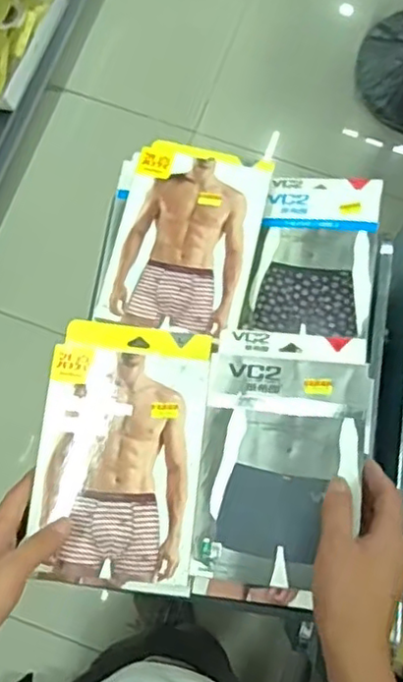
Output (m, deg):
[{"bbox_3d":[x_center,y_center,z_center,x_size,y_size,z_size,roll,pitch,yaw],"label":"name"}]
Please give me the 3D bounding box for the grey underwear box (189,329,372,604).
[{"bbox_3d":[0.069,0.104,0.539,0.130,0.048,0.227,4,78,11],"label":"grey underwear box"}]

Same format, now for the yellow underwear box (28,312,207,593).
[{"bbox_3d":[-0.064,0.091,0.540,0.129,0.038,0.216,5,76,1],"label":"yellow underwear box"}]

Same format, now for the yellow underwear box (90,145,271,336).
[{"bbox_3d":[-0.013,-0.102,0.620,0.130,0.028,0.202,14,77,3],"label":"yellow underwear box"}]

